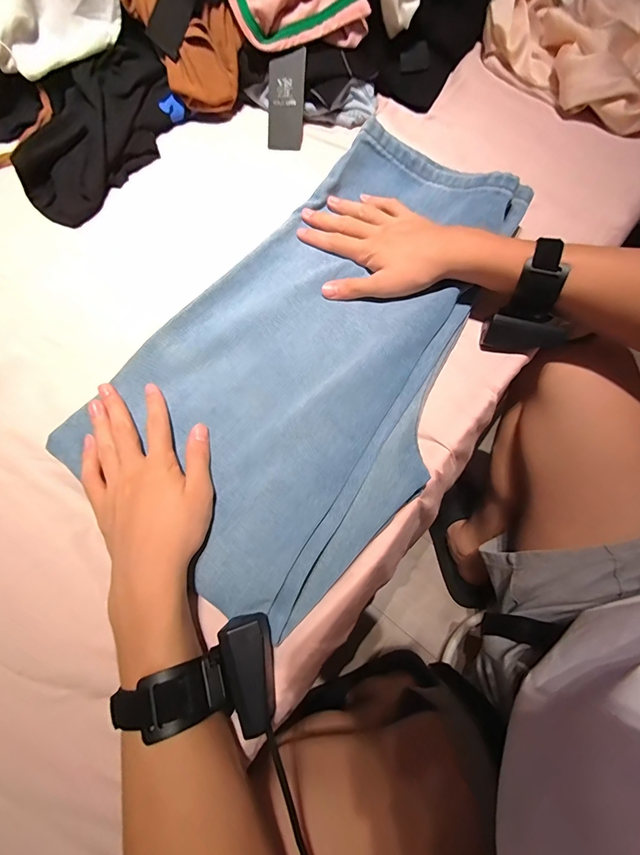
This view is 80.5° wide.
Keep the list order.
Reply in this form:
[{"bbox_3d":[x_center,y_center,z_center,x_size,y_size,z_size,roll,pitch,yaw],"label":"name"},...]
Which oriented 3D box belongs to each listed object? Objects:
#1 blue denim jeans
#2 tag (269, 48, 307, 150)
[{"bbox_3d":[0.014,-0.084,0.365,0.281,0.043,0.483,38,75,12],"label":"blue denim jeans"},{"bbox_3d":[-0.044,-0.415,0.484,0.045,0.011,0.101,5,110,0],"label":"tag"}]

